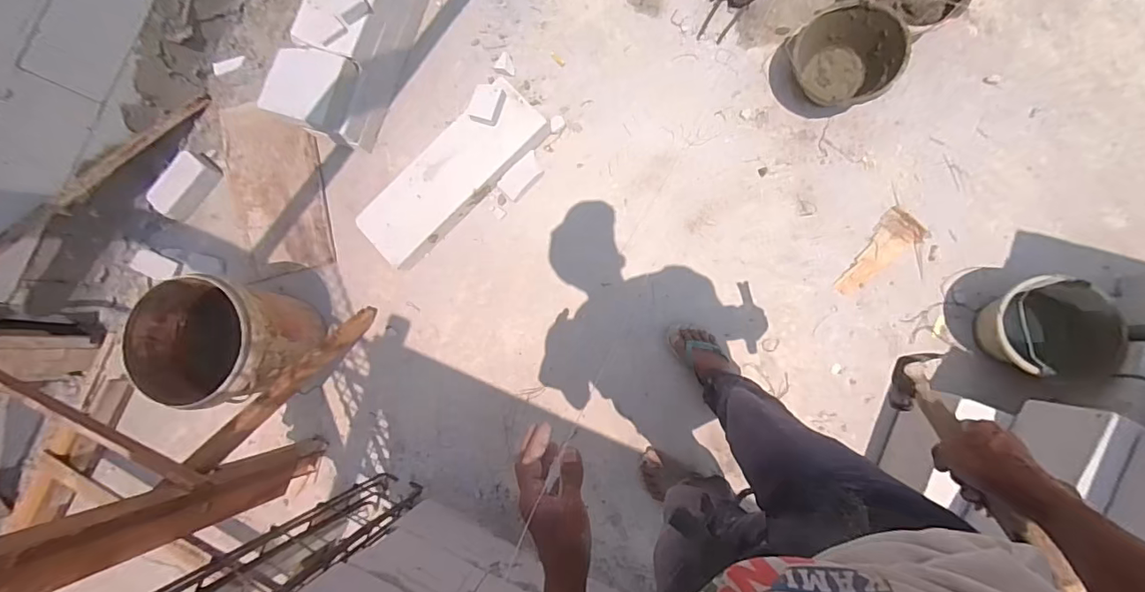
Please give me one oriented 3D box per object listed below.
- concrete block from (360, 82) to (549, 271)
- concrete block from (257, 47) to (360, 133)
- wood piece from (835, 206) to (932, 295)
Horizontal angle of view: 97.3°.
[{"bbox_3d":[-0.344,-0.354,1.446,0.609,0.092,0.203,-42,83,2],"label":"concrete block"},{"bbox_3d":[-0.715,-0.568,1.373,0.178,0.117,0.220,23,88,9],"label":"concrete block"},{"bbox_3d":[0.809,-0.121,1.347,0.272,0.015,0.107,-38,83,2],"label":"wood piece"}]

